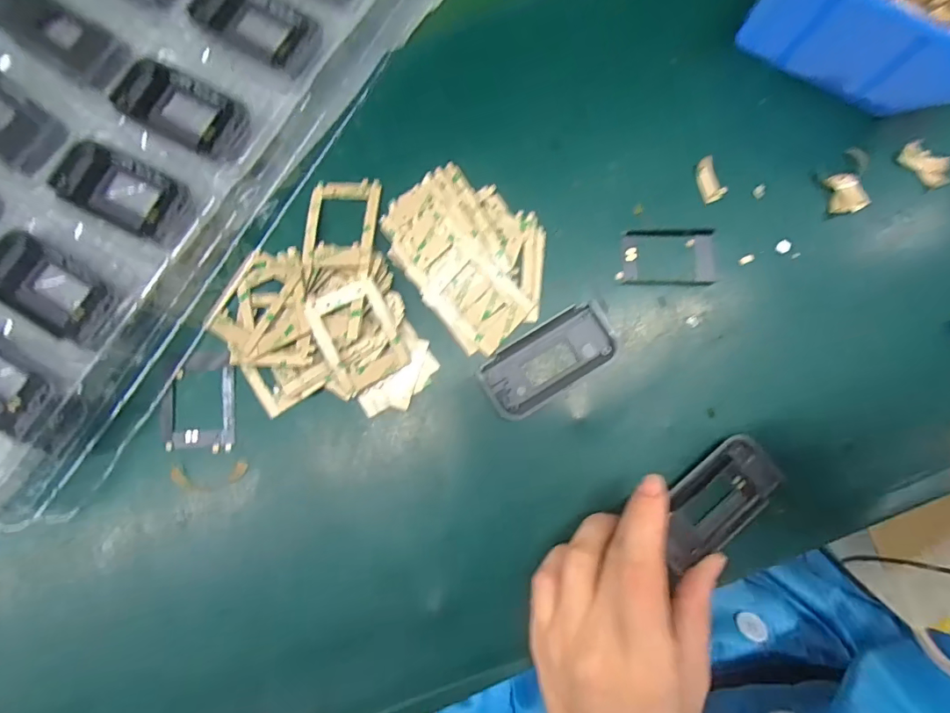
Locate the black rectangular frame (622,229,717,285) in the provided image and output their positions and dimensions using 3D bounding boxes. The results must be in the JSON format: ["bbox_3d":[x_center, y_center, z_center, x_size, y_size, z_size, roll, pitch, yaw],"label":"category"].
[{"bbox_3d":[0.112,-0.057,0.283,0.053,0.004,0.032,-1,81,1],"label":"black rectangular frame"}]

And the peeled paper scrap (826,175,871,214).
[{"bbox_3d":[0.216,-0.094,0.287,0.019,0.007,0.022,-10,81,-1],"label":"peeled paper scrap"}]

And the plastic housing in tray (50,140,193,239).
[{"bbox_3d":[-0.188,-0.089,0.265,0.076,0.013,0.034,27,82,5],"label":"plastic housing in tray"}]

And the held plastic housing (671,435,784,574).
[{"bbox_3d":[0.128,0.077,0.264,0.075,0.006,0.038,-42,90,-4],"label":"held plastic housing"}]

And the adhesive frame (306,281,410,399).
[{"bbox_3d":[-0.063,-0.012,0.266,0.040,0.004,0.054,-27,96,-15],"label":"adhesive frame"}]

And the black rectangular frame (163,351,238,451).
[{"bbox_3d":[-0.153,0.025,0.274,0.039,0.004,0.054,-1,81,1],"label":"black rectangular frame"}]

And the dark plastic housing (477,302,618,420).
[{"bbox_3d":[0.041,0.002,0.275,0.076,0.012,0.037,-32,82,-4],"label":"dark plastic housing"}]

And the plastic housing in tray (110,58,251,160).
[{"bbox_3d":[-0.159,-0.135,0.270,0.079,0.009,0.035,27,82,5],"label":"plastic housing in tray"}]

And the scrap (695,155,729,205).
[{"bbox_3d":[0.137,-0.104,0.289,0.014,0.004,0.026,-19,81,-2],"label":"scrap"}]

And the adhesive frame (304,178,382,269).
[{"bbox_3d":[-0.075,-0.076,0.282,0.039,0.006,0.054,2,76,3],"label":"adhesive frame"}]

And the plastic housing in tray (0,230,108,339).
[{"bbox_3d":[-0.222,-0.038,0.251,0.067,0.009,0.033,33,83,6],"label":"plastic housing in tray"}]

